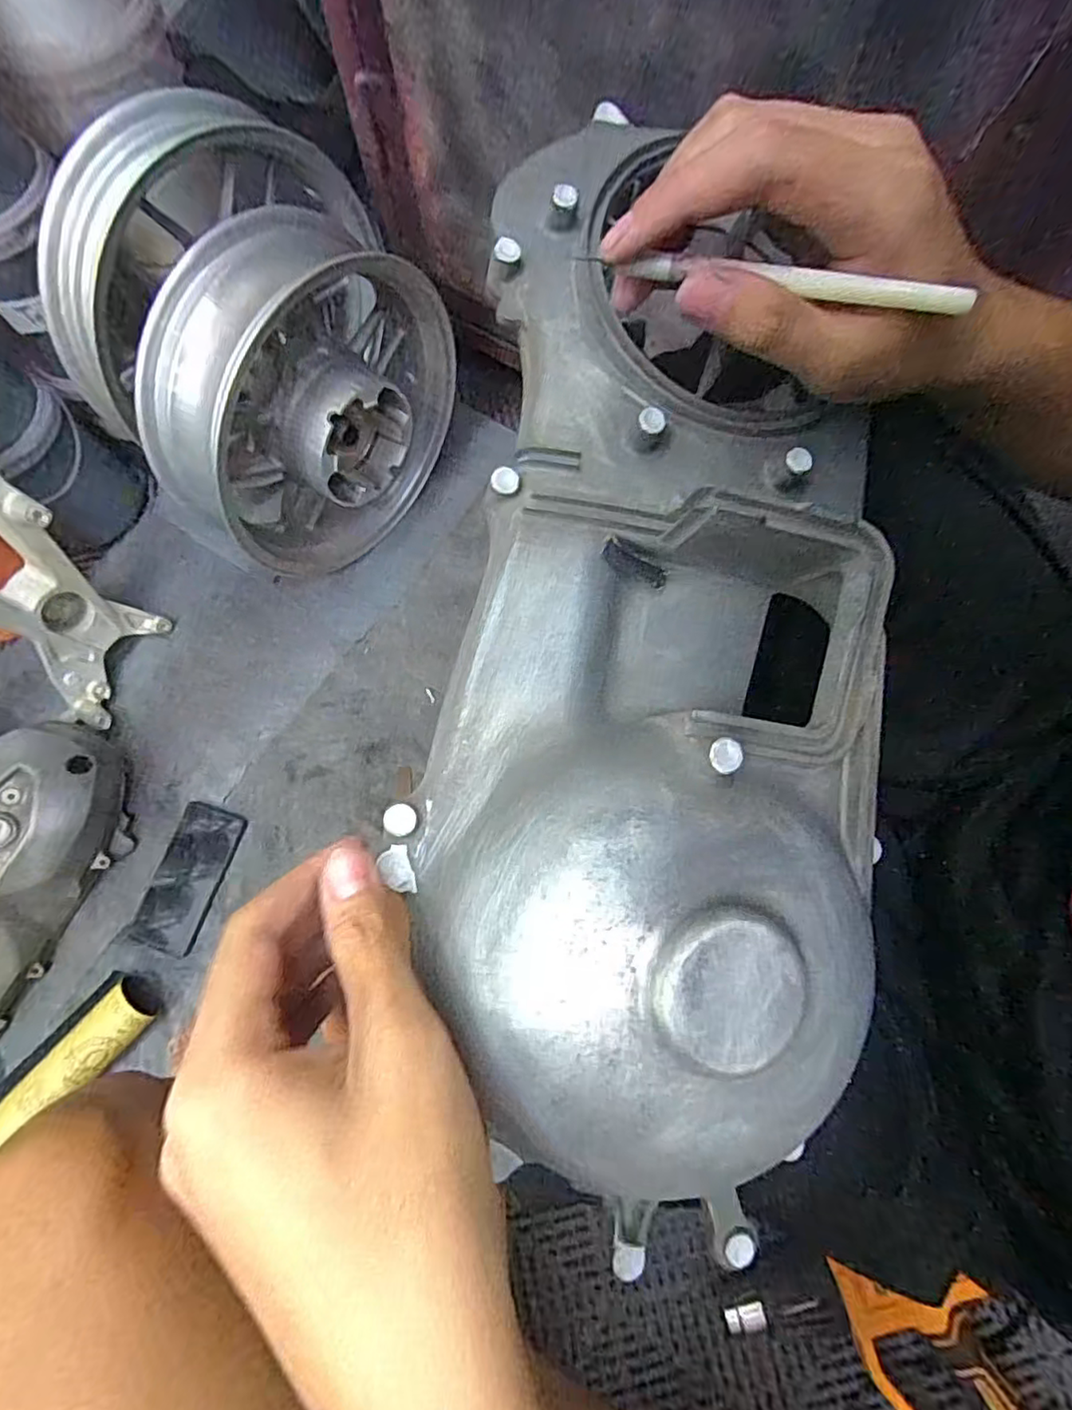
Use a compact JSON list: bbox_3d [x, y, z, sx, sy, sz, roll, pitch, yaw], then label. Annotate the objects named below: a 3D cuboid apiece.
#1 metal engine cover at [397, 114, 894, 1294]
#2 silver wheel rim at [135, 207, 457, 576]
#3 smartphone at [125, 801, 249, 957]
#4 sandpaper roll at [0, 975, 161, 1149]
[{"bbox_3d":[0.042,-0.040,0.233,0.163,0.065,0.408,2,72,1],"label":"metal engine cover"},{"bbox_3d":[-0.254,-0.341,0.711,0.171,0.336,0.347,37,77,11],"label":"silver wheel rim"},{"bbox_3d":[-0.415,0.205,0.724,0.079,0.008,0.167,16,73,6],"label":"smartphone"},{"bbox_3d":[-0.523,0.420,0.630,0.061,0.052,0.284,39,77,12],"label":"sandpaper roll"}]

